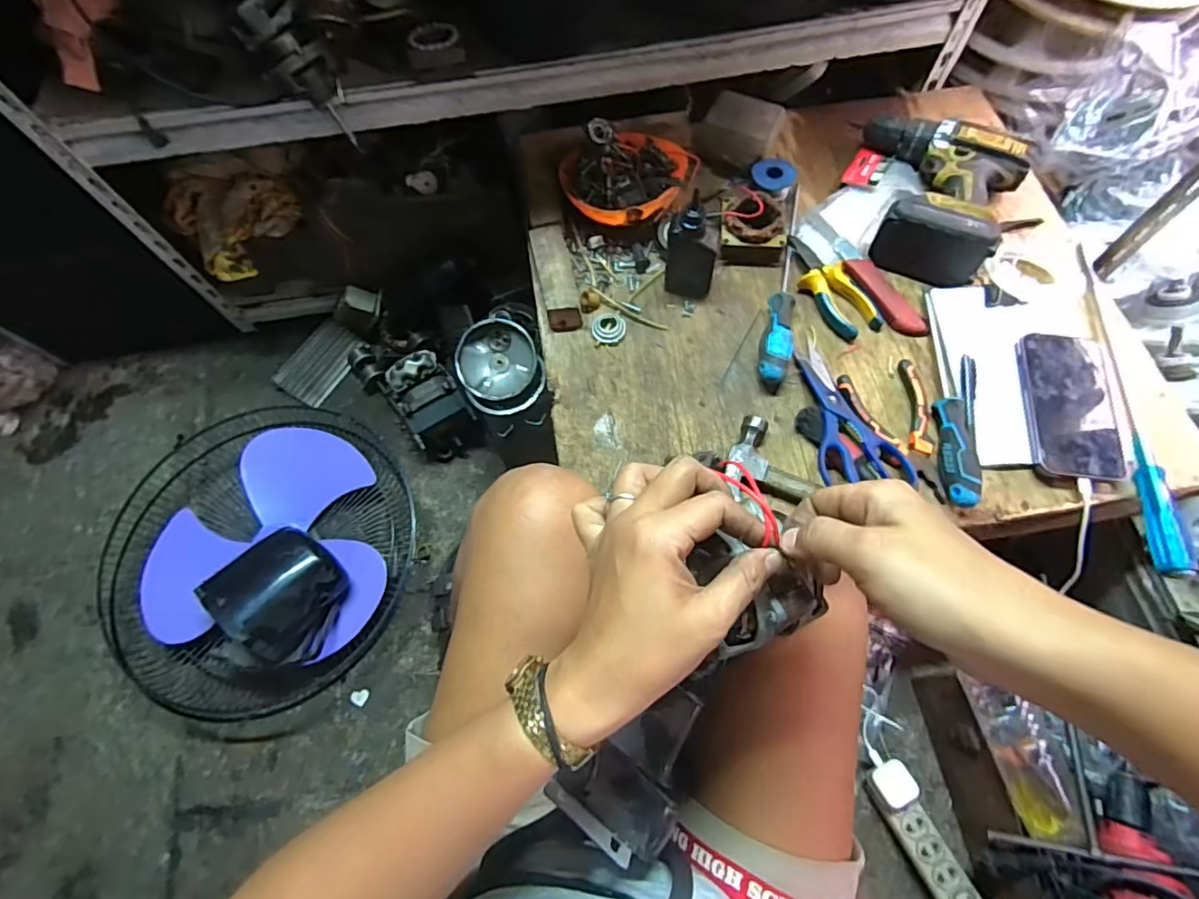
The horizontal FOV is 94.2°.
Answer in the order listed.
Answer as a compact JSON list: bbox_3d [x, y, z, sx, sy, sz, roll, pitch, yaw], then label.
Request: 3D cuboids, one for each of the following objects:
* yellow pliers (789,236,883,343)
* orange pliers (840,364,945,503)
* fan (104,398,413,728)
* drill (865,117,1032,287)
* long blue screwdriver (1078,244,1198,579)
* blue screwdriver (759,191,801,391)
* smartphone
[{"bbox_3d":[0.268,-0.194,0.651,0.056,0.020,0.148,-24,68,-7],"label":"yellow pliers"},{"bbox_3d":[0.303,-0.021,0.573,0.083,0.017,0.152,-6,67,0],"label":"orange pliers"},{"bbox_3d":[-0.496,0.144,0.822,0.436,0.167,0.442,-1,67,2],"label":"fan"},{"bbox_3d":[0.388,-0.301,0.651,0.171,0.077,0.211,22,70,11],"label":"drill"},{"bbox_3d":[0.544,-0.062,0.574,0.021,0.027,0.384,6,68,5],"label":"long blue screwdriver"},{"bbox_3d":[0.220,-0.202,0.647,0.035,0.033,0.291,13,69,8],"label":"blue screwdriver"},{"bbox_3d":[0.487,-0.046,0.570,0.089,0.017,0.159,5,68,5],"label":"smartphone"}]

